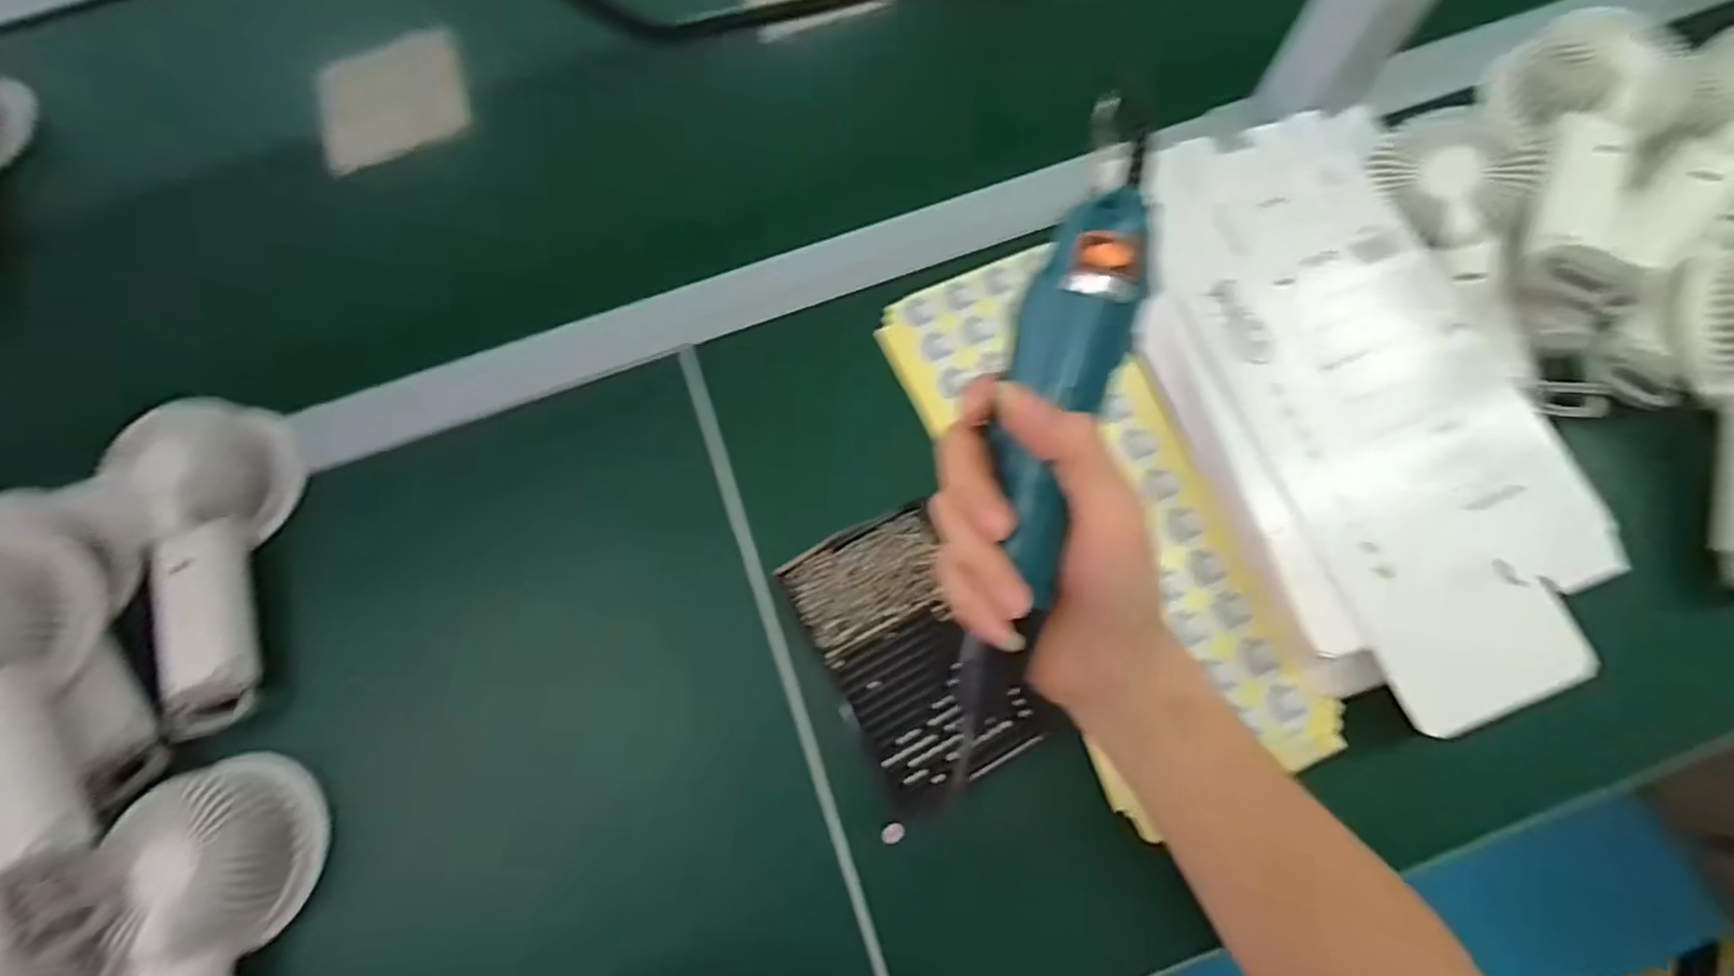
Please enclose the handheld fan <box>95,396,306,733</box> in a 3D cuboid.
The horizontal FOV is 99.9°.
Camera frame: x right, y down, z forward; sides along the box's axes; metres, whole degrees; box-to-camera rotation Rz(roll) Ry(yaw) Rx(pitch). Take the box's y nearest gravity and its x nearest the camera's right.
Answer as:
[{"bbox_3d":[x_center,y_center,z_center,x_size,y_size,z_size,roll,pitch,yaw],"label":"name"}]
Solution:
[{"bbox_3d":[-0.366,0.040,0.410,0.084,0.039,0.181,-21,75,-5],"label":"handheld fan"}]

